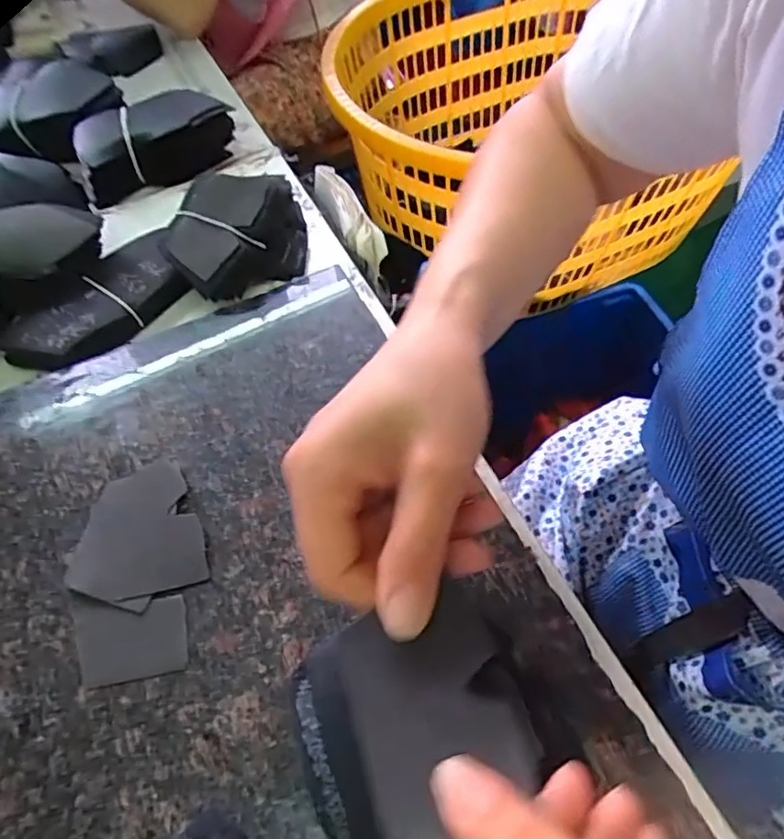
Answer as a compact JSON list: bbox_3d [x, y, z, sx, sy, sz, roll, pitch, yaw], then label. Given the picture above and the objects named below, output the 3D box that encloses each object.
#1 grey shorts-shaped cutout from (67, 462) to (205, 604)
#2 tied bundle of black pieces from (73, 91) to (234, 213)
[{"bbox_3d":[-0.145,0.061,0.322,0.068,0.009,0.080,-16,57,-6],"label":"grey shorts-shaped cutout"},{"bbox_3d":[-0.235,-0.276,0.566,0.151,0.058,0.059,-30,61,-13],"label":"tied bundle of black pieces"}]

